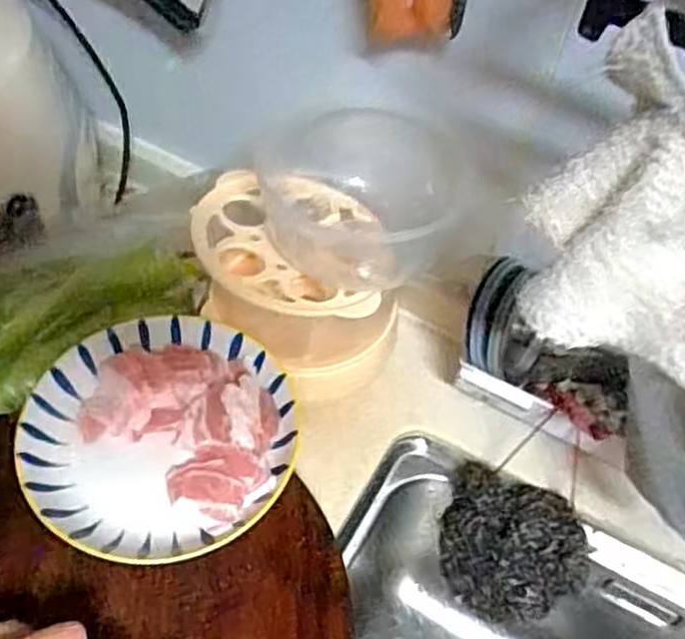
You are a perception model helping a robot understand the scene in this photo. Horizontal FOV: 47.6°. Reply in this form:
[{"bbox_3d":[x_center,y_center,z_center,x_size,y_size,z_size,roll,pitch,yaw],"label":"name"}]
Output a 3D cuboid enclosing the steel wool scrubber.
[{"bbox_3d":[0.123,0.163,0.561,0.104,0.063,0.091,16,52,7],"label":"steel wool scrubber"}]

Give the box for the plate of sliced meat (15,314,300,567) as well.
[{"bbox_3d":[-0.117,0.075,0.512,0.167,0.031,0.176,3,52,-4],"label":"plate of sliced meat"}]

